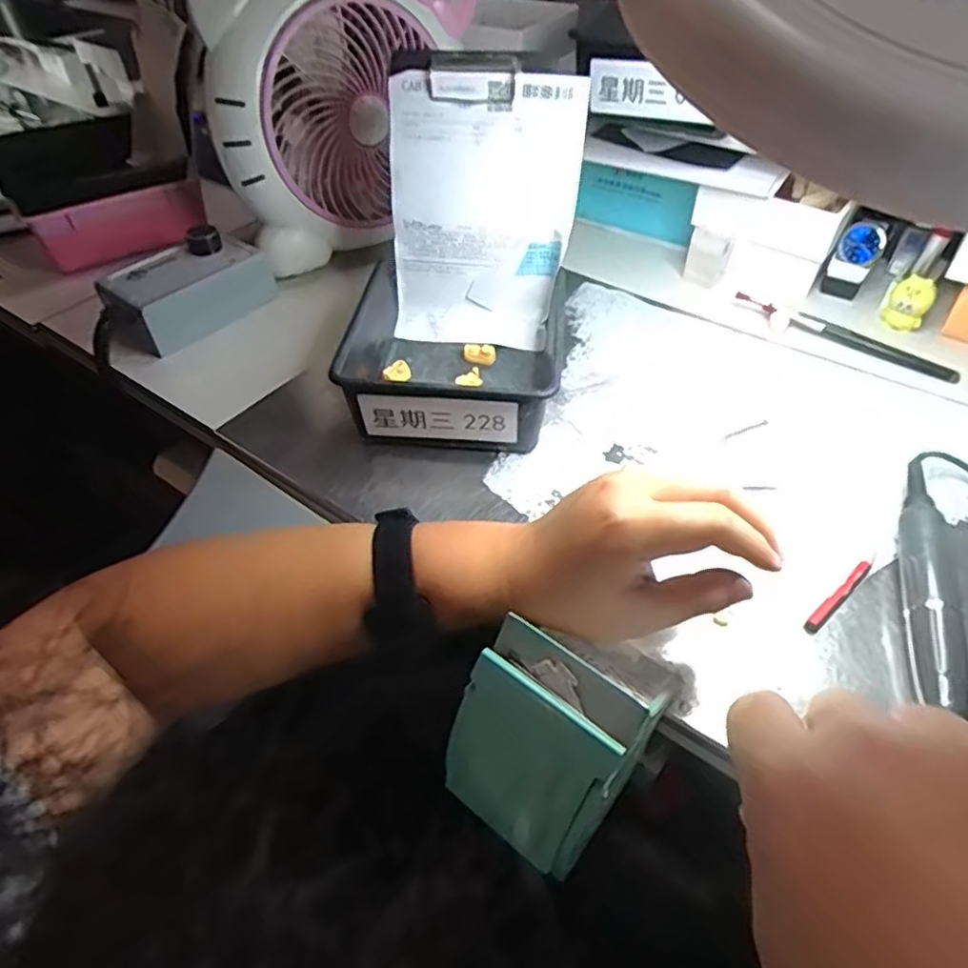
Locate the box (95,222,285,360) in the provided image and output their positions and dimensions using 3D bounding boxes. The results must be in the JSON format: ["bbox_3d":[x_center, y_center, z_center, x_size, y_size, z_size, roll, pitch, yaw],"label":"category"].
[{"bbox_3d":[-0.263,-0.172,0.578,0.061,0.061,0.135,22,51,20],"label":"box"}]

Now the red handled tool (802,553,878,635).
[{"bbox_3d":[0.219,0.066,0.390,0.079,0.011,0.008,-33,54,-24],"label":"red handled tool"}]

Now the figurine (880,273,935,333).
[{"bbox_3d":[0.378,-0.160,0.573,0.032,0.043,0.026,27,53,23],"label":"figurine"}]

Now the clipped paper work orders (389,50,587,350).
[{"bbox_3d":[-0.004,-0.219,0.524,0.142,0.211,0.015,5,32,4],"label":"clipped paper work orders"}]

